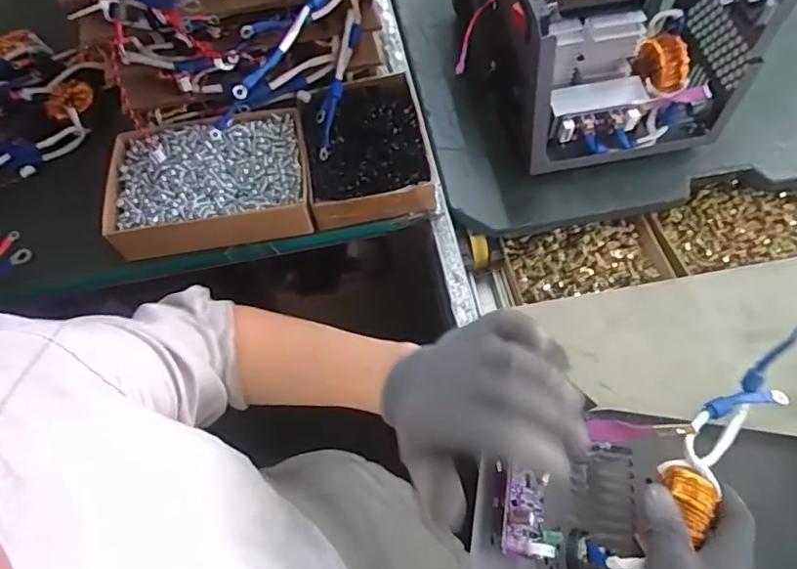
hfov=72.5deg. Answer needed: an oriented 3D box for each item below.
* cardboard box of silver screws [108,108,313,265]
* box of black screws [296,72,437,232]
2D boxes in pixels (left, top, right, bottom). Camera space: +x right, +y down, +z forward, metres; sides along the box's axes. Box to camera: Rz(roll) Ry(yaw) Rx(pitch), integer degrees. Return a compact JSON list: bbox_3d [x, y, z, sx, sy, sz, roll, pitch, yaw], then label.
[{"bbox_3d":[-0.207,-0.111,0.599,0.213,0.041,0.151,-9,62,-1],"label":"cardboard box of silver screws"},{"bbox_3d":[-0.040,-0.158,0.606,0.129,0.053,0.178,-10,62,-2],"label":"box of black screws"}]

